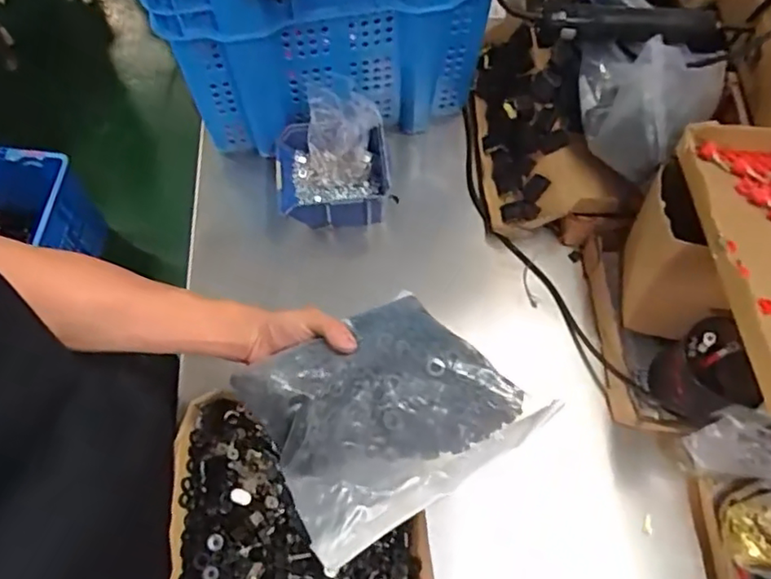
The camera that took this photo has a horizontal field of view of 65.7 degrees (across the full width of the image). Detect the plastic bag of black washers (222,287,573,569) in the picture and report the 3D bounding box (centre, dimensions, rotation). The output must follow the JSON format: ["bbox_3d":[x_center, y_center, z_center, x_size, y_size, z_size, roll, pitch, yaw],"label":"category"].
[{"bbox_3d":[-0.004,0.095,0.499,0.212,0.056,0.188,-24,58,-25],"label":"plastic bag of black washers"}]

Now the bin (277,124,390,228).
[{"bbox_3d":[-0.068,-0.144,0.760,0.141,0.071,0.123,-5,65,-3],"label":"bin"}]

